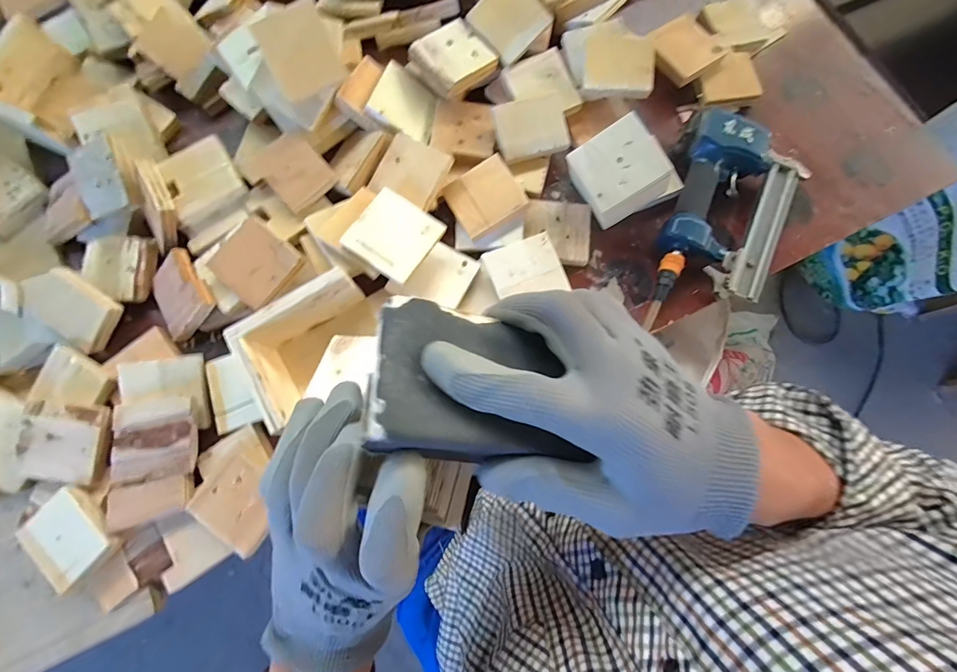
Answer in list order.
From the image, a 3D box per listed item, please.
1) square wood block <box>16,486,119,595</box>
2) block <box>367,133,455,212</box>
[{"bbox_3d":[-0.452,0.221,0.449,0.094,0.016,0.074,43,78,9],"label":"square wood block"},{"bbox_3d":[-0.086,-0.208,0.518,0.087,0.012,0.082,27,87,11],"label":"block"}]

